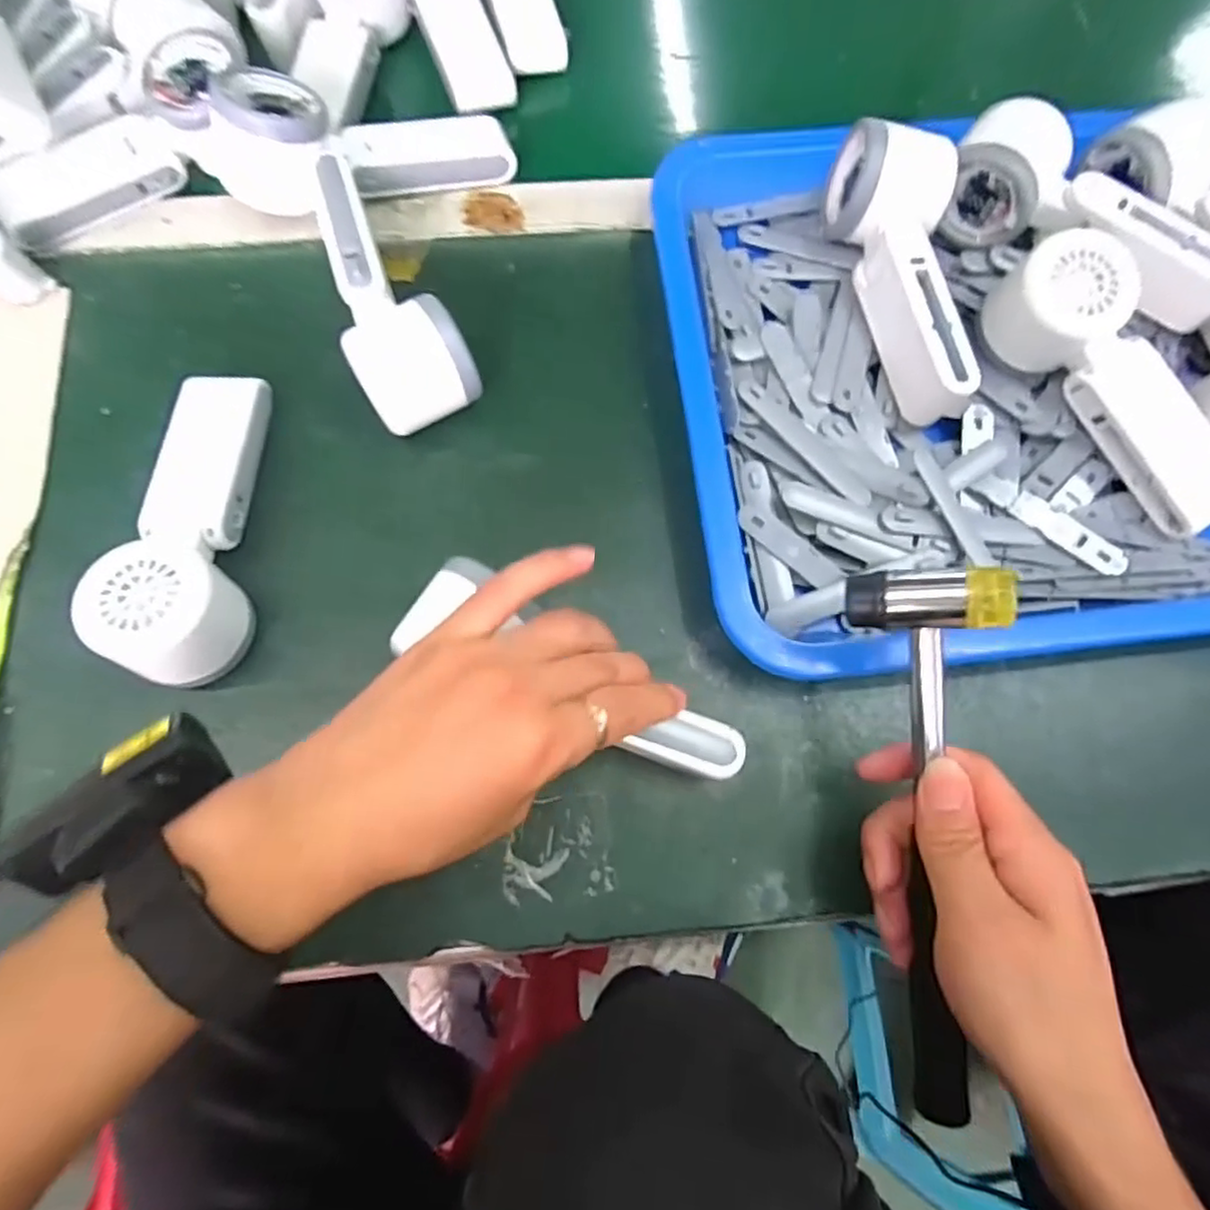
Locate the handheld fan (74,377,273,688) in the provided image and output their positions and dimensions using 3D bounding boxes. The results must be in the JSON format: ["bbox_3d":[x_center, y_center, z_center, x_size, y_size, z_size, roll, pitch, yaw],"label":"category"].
[{"bbox_3d":[-0.204,-0.042,0.342,0.051,0.050,0.165,-3,66,-1],"label":"handheld fan"}]

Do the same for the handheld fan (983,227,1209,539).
[{"bbox_3d":[0.265,-0.114,0.350,0.049,0.055,0.166,-33,78,-10],"label":"handheld fan"}]

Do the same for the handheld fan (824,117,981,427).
[{"bbox_3d":[0.163,-0.185,0.368,0.054,0.053,0.164,-4,74,-2],"label":"handheld fan"}]

